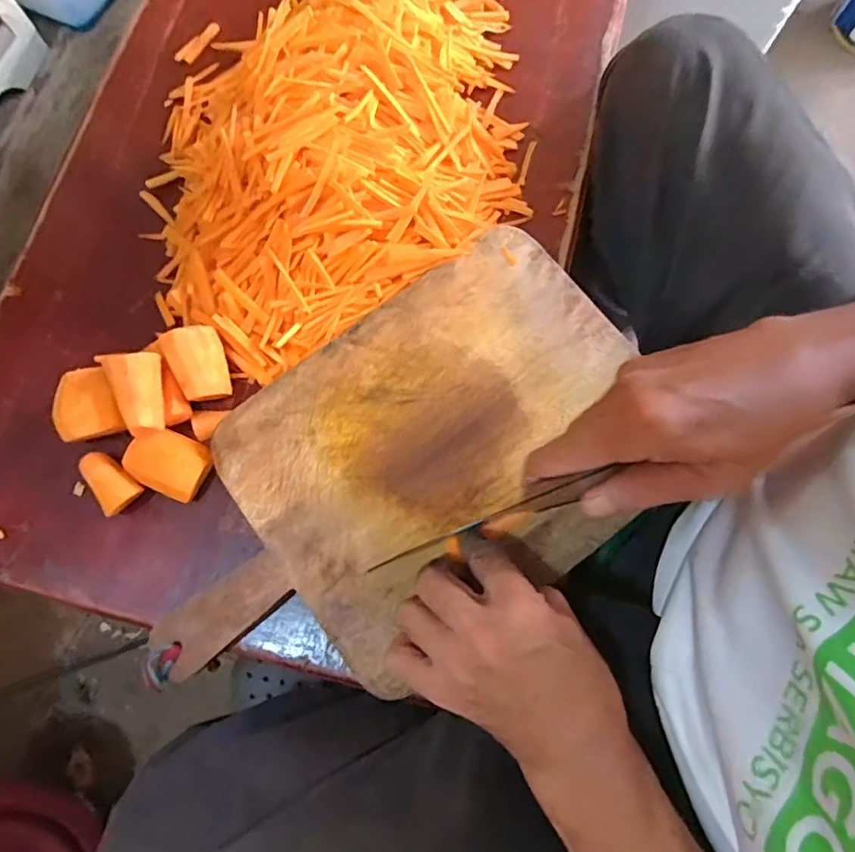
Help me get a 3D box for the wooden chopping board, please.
[{"bbox_3d":[-0.018,0.038,0.415,0.374,0.036,0.226,-36,77,-8],"label":"wooden chopping board"}]

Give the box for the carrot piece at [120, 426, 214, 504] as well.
[{"bbox_3d":[-0.189,0.028,0.425,0.056,0.034,0.044,23,77,7],"label":"carrot piece"}]

